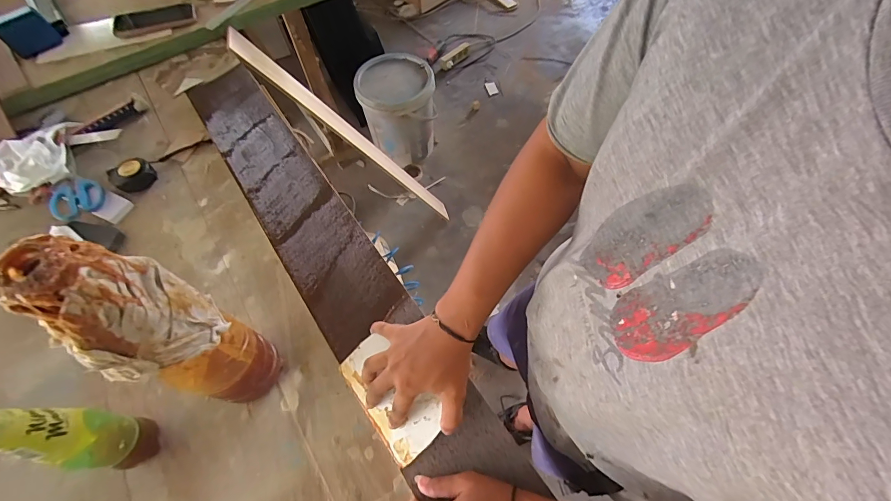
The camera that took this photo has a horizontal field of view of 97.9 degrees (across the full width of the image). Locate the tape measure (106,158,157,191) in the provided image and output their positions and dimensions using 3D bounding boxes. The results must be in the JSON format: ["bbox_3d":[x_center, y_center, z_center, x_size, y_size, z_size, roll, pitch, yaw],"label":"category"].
[{"bbox_3d":[-0.545,-0.131,0.677,0.069,0.040,0.063,34,67,19],"label":"tape measure"}]

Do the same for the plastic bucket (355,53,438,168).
[{"bbox_3d":[-0.190,-0.583,1.645,0.292,0.356,0.294,-1,60,2],"label":"plastic bucket"}]

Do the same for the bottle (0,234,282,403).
[{"bbox_3d":[-0.260,0.083,0.391,0.076,0.314,0.096,-25,62,-11],"label":"bottle"}]

